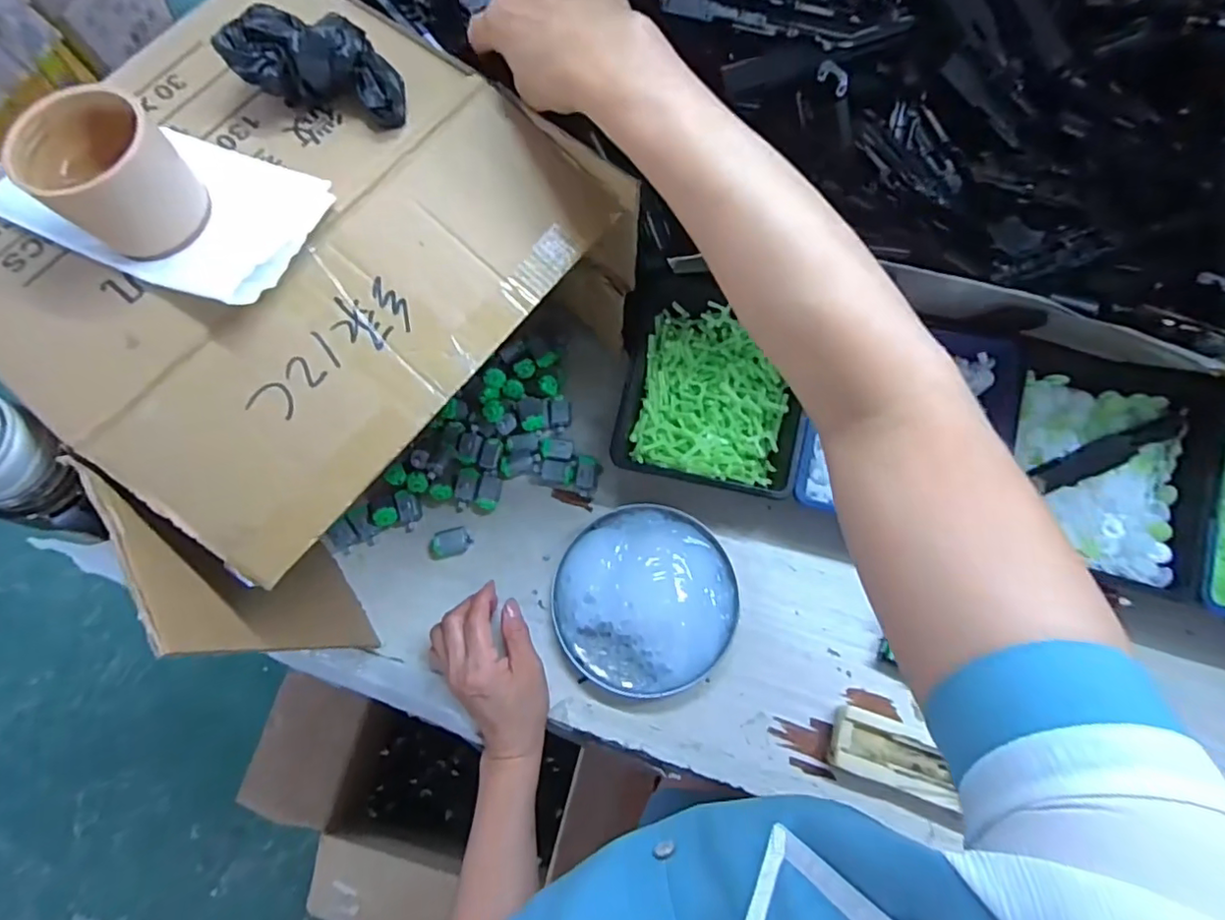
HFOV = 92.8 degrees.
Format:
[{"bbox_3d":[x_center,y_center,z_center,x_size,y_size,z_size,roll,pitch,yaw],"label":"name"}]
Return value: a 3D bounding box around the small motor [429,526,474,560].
[{"bbox_3d":[-0.137,0.070,0.489,0.035,0.016,0.020,-16,74,-4],"label":"small motor"}]

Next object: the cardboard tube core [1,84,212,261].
[{"bbox_3d":[-0.248,-0.142,0.290,0.060,0.048,0.057,0,73,1],"label":"cardboard tube core"}]

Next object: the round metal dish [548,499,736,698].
[{"bbox_3d":[0.025,0.108,0.464,0.141,0.032,0.143,0,73,1],"label":"round metal dish"}]

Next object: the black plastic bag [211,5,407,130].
[{"bbox_3d":[-0.162,-0.217,0.322,0.097,0.042,0.046,13,73,-8],"label":"black plastic bag"}]

